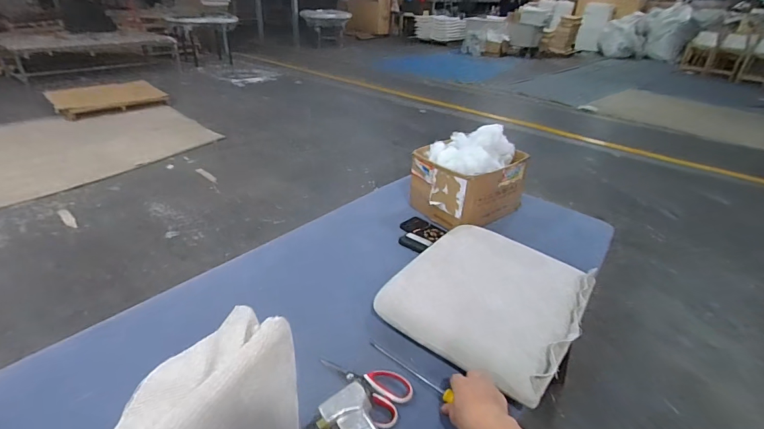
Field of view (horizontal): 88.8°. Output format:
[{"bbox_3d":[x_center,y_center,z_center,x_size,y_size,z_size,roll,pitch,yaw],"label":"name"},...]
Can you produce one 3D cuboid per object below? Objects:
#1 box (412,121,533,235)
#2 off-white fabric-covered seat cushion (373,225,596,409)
[{"bbox_3d":[0.286,-0.129,1.258,0.308,0.251,0.261,-13,34,-25],"label":"box"},{"bbox_3d":[0.237,0.175,0.874,0.379,0.081,0.386,25,37,32],"label":"off-white fabric-covered seat cushion"}]

